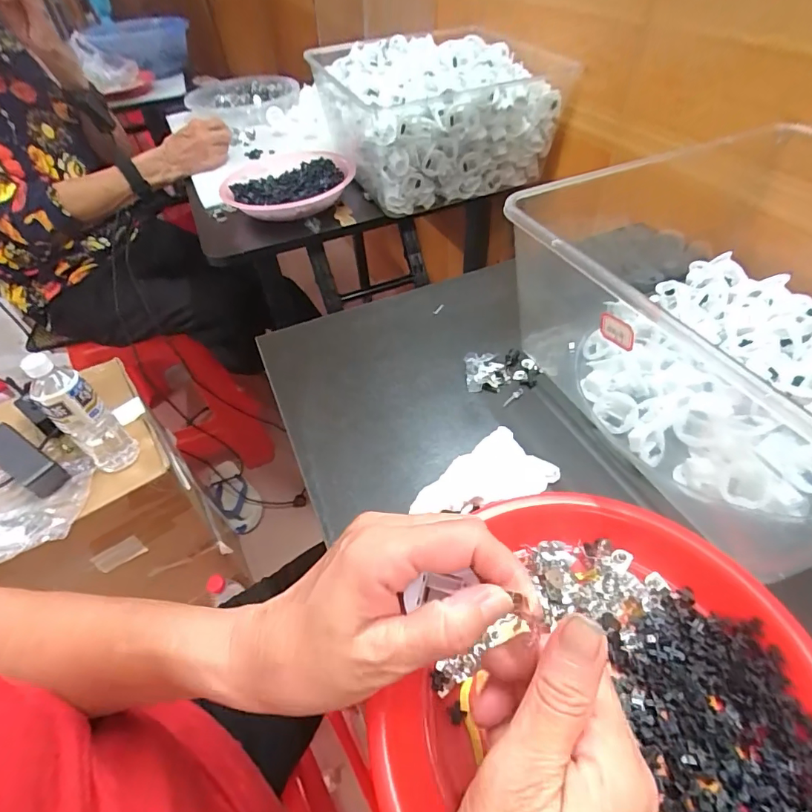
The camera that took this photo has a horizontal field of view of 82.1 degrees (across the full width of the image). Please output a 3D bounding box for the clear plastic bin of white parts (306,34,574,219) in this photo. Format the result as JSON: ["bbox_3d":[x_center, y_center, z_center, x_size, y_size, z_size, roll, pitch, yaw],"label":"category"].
[{"bbox_3d":[0.045,-0.435,0.696,0.302,0.154,0.268,-22,50,-14],"label":"clear plastic bin of white parts"}]

